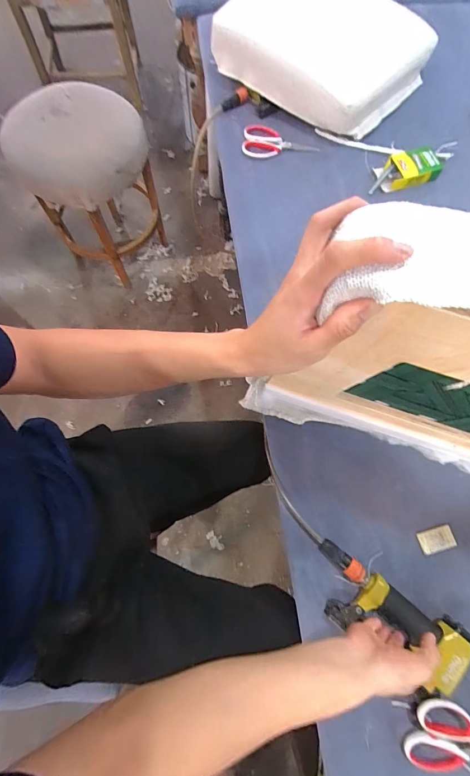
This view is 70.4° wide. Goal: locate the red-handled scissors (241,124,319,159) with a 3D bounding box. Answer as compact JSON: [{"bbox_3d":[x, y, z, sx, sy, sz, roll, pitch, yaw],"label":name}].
[{"bbox_3d":[0.110,-0.636,0.852,0.188,0.018,0.083,-4,91,-6],"label":"red-handled scissors"}]

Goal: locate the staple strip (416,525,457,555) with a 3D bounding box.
[{"bbox_3d":[0.351,0.264,0.579,0.063,0.007,0.038,-12,73,-5],"label":"staple strip"}]

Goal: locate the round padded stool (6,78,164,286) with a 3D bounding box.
[{"bbox_3d":[-0.540,-0.760,1.366,0.429,0.607,0.418,1,72,-2],"label":"round padded stool"}]

